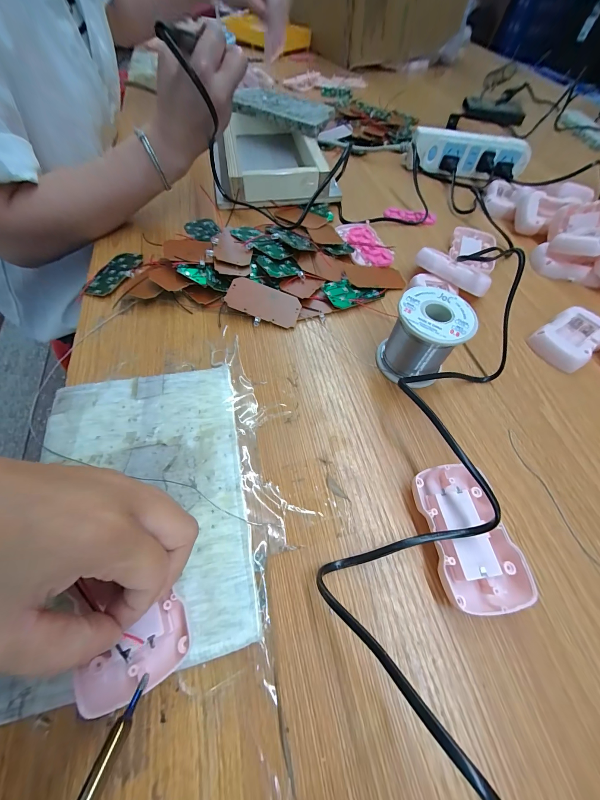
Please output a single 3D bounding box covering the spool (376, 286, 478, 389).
[{"bbox_3d":[0.108,-0.054,0.257,0.059,0.065,0.057,2,59,-3],"label":"spool"}]

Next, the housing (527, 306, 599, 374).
[{"bbox_3d":[0.284,-0.065,0.301,0.078,0.020,0.051,-29,66,-19],"label":"housing"}]

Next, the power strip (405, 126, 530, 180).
[{"bbox_3d":[0.278,-0.409,0.478,0.190,0.049,0.046,4,59,-2],"label":"power strip"}]

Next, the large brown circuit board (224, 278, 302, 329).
[{"bbox_3d":[-0.037,-0.101,0.297,0.075,0.006,0.037,20,72,-3],"label":"large brown circuit board"}]

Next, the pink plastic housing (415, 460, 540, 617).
[{"bbox_3d":[0.114,0.091,0.197,0.055,0.019,0.088,-2,60,-5],"label":"pink plastic housing"}]

